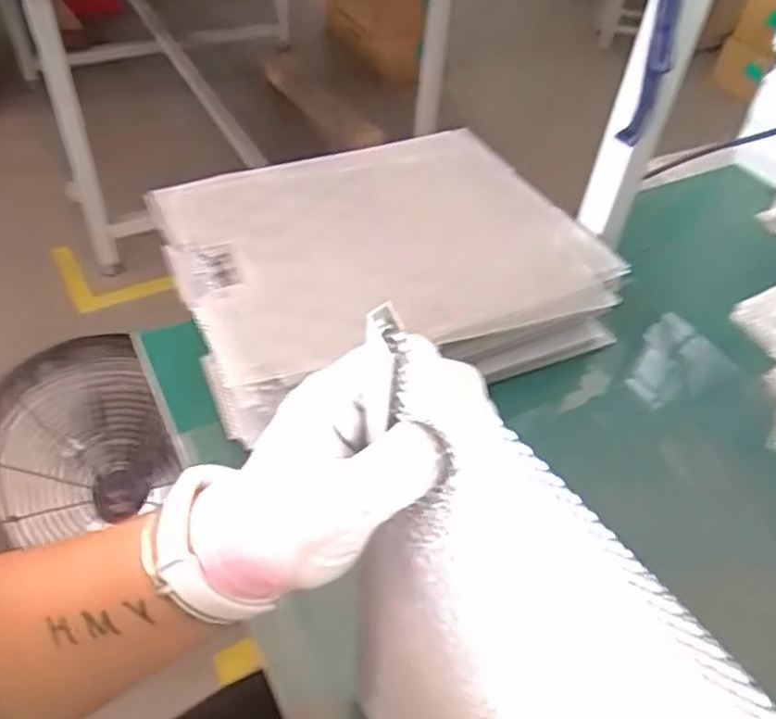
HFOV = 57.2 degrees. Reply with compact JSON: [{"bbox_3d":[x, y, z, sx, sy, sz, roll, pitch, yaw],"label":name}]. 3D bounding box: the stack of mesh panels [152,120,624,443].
[{"bbox_3d":[-0.007,-0.092,0.684,0.364,0.091,0.294,-14,50,-18],"label":"stack of mesh panels"}]

